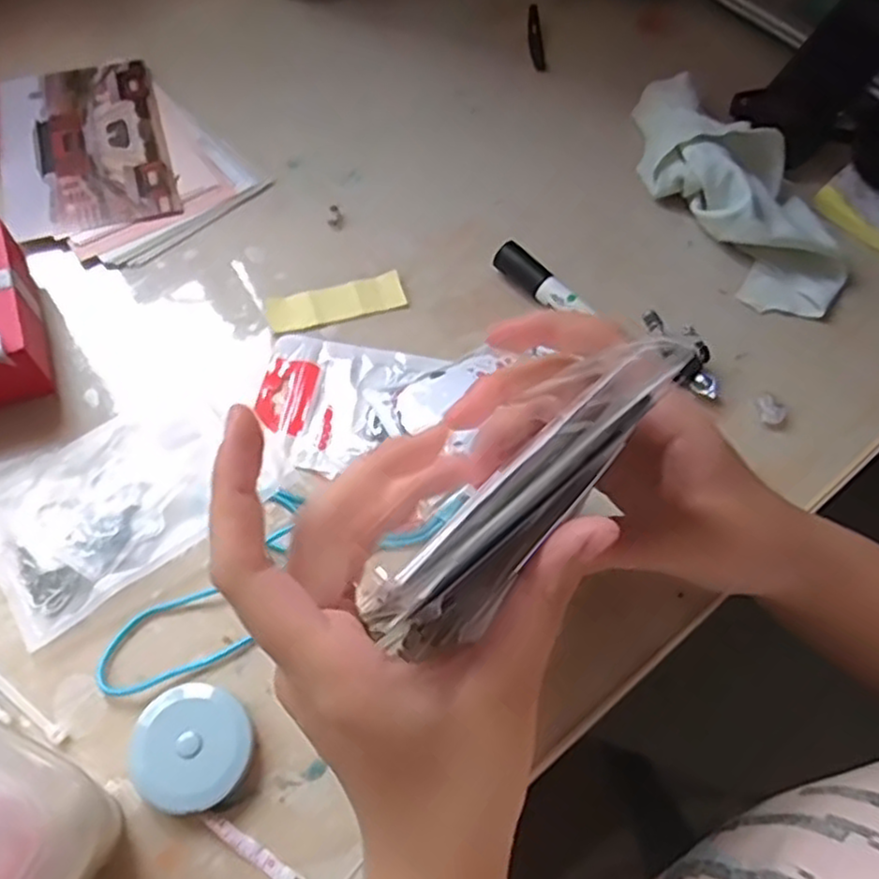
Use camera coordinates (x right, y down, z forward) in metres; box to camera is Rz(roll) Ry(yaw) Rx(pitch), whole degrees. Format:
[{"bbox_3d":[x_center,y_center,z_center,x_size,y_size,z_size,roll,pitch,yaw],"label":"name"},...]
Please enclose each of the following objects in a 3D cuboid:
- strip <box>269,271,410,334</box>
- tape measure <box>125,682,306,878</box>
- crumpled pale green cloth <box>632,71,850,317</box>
[{"bbox_3d":[-0.060,-0.081,0.427,0.079,0.005,0.024,-13,64,-11],"label":"strip"},{"bbox_3d":[-0.085,0.137,0.301,0.089,0.014,0.047,28,64,10],"label":"tape measure"},{"bbox_3d":[0.184,-0.164,0.459,0.075,0.043,0.195,-25,67,-16],"label":"crumpled pale green cloth"}]

